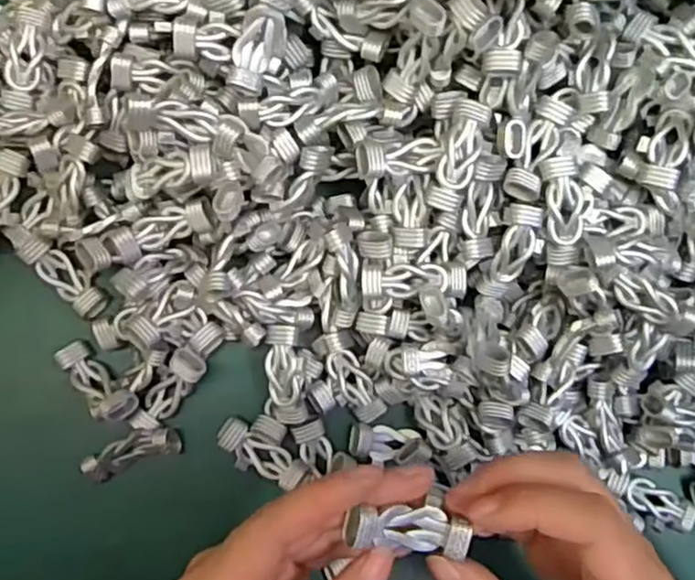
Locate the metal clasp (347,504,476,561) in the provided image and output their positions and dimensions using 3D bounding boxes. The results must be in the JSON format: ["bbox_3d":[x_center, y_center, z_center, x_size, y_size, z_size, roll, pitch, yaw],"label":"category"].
[{"bbox_3d":[0.019,0.078,0.226,0.041,0.009,0.015,10,82,-18],"label":"metal clasp"}]

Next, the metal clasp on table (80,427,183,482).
[{"bbox_3d":[-0.095,0.072,0.310,0.041,0.012,0.015,-20,88,-6],"label":"metal clasp on table"}]

